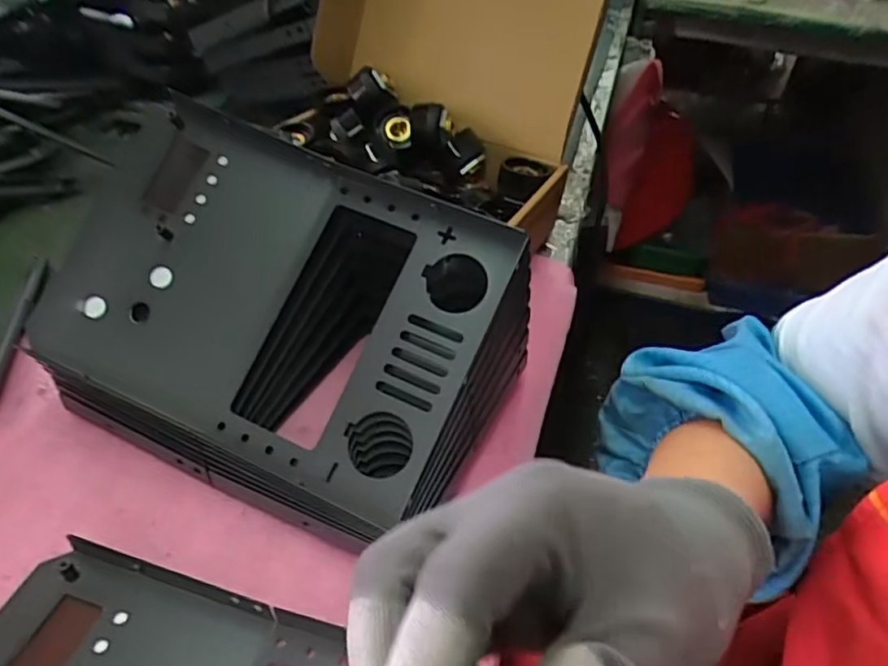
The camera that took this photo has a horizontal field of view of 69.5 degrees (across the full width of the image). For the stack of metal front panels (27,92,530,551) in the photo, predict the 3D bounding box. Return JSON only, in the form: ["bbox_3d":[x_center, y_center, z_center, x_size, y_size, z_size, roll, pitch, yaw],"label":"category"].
[{"bbox_3d":[-0.085,-0.009,0.322,0.222,0.096,0.140,20,44,17],"label":"stack of metal front panels"}]

